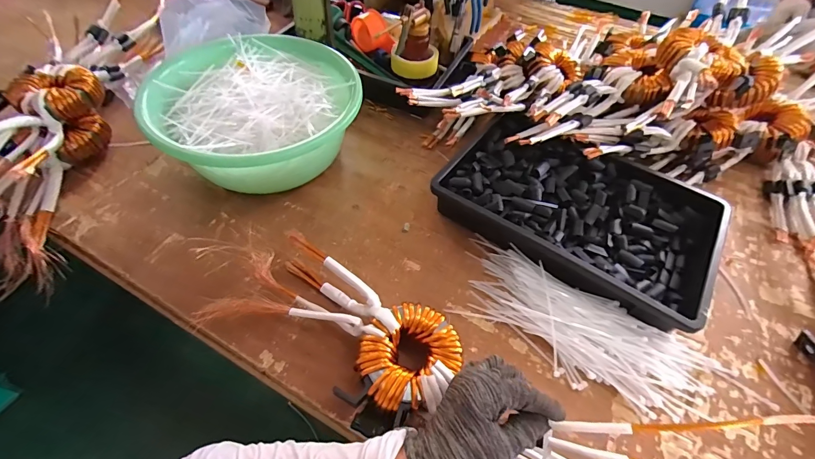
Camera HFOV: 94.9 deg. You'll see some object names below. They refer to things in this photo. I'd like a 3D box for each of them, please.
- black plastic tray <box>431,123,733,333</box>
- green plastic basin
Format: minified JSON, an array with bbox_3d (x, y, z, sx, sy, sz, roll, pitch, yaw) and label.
[{"bbox_3d":[0.256,-0.037,0.571,0.364,0.066,0.265,30,57,19],"label":"black plastic tray"},{"bbox_3d":[-0.236,-0.184,0.612,0.294,0.125,0.297,1,53,-2],"label":"green plastic basin"}]

